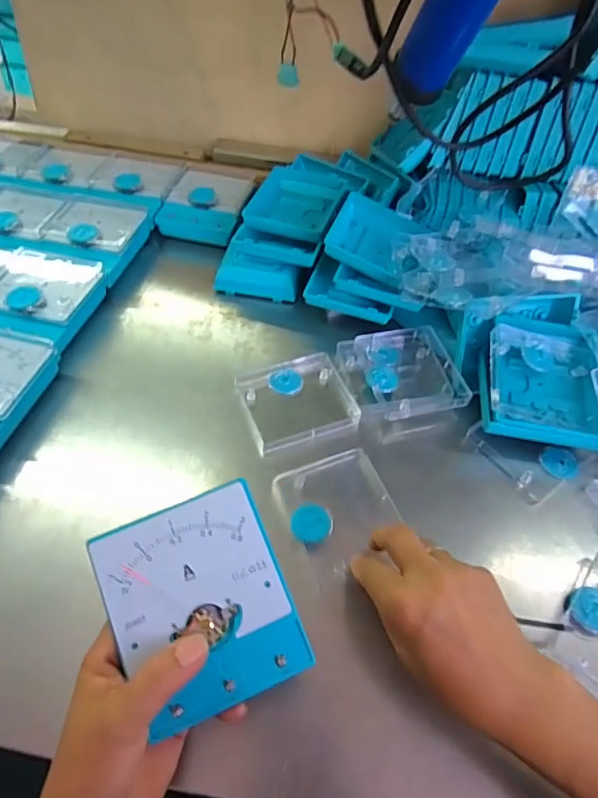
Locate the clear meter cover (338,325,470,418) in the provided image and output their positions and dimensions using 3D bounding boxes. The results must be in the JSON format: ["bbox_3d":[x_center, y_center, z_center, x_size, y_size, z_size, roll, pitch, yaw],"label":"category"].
[{"bbox_3d":[0.101,-0.024,0.482,0.103,0.025,0.102,-12,55,-13],"label":"clear meter cover"}]

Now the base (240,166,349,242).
[{"bbox_3d":[-0.002,-0.236,0.578,0.098,0.028,0.131,15,53,8],"label":"base"}]

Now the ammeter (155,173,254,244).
[{"bbox_3d":[-0.116,-0.249,0.617,0.098,0.034,0.109,15,53,8],"label":"ammeter"}]

